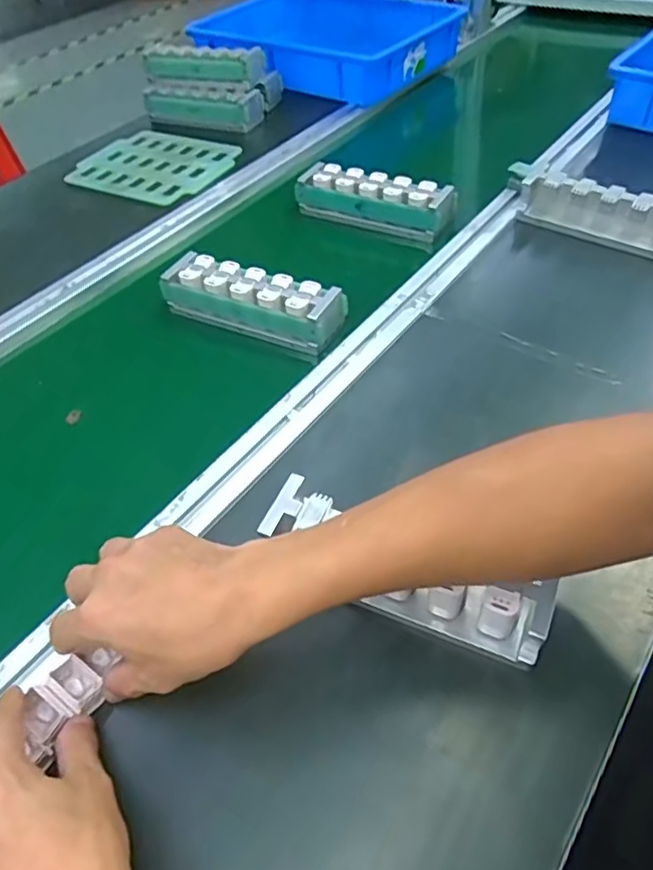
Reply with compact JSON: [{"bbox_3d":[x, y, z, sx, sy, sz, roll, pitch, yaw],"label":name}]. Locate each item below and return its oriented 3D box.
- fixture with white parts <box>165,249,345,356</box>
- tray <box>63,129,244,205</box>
[{"bbox_3d":[-0.080,-0.143,0.632,0.195,0.038,0.055,19,52,21],"label":"fixture with white parts"},{"bbox_3d":[-0.249,-0.404,0.906,0.226,0.005,0.191,20,53,21],"label":"tray"}]

